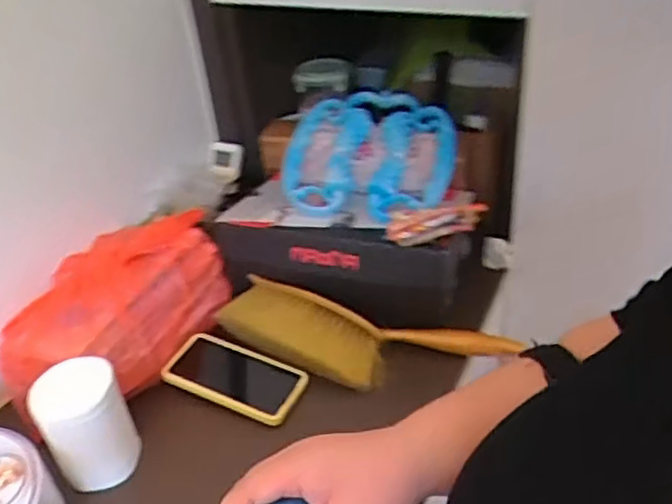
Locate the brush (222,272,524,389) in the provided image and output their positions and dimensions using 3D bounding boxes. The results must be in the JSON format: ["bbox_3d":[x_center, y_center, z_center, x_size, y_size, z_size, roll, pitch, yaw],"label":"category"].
[{"bbox_3d":[0.031,0.106,0.834,0.384,0.068,0.110,7,38,18],"label":"brush"}]

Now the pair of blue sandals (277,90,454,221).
[{"bbox_3d":[0.050,-0.130,0.957,0.238,0.070,0.232,10,59,14],"label":"pair of blue sandals"}]

